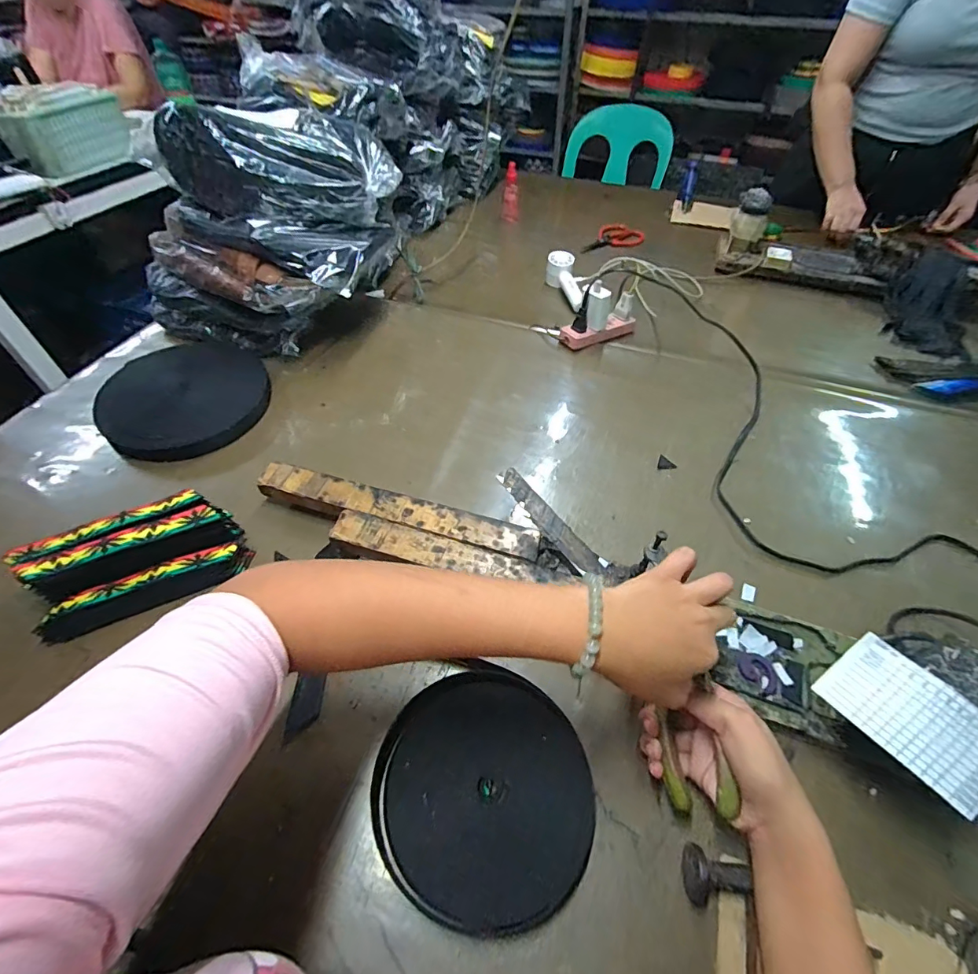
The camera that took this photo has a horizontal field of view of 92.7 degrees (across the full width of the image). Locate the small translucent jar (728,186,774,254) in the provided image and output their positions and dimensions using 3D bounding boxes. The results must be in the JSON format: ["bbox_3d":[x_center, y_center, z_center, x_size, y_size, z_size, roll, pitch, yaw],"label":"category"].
[{"bbox_3d":[0.535,-0.549,0.961,0.065,0.103,0.065,15,52,11],"label":"small translucent jar"}]

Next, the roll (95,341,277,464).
[{"bbox_3d":[-0.430,-0.131,0.656,0.222,0.036,0.203,0,50,-1],"label":"roll"}]

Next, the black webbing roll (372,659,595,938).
[{"bbox_3d":[-0.004,0.234,0.361,0.153,0.035,0.165,0,50,-1],"label":"black webbing roll"}]

